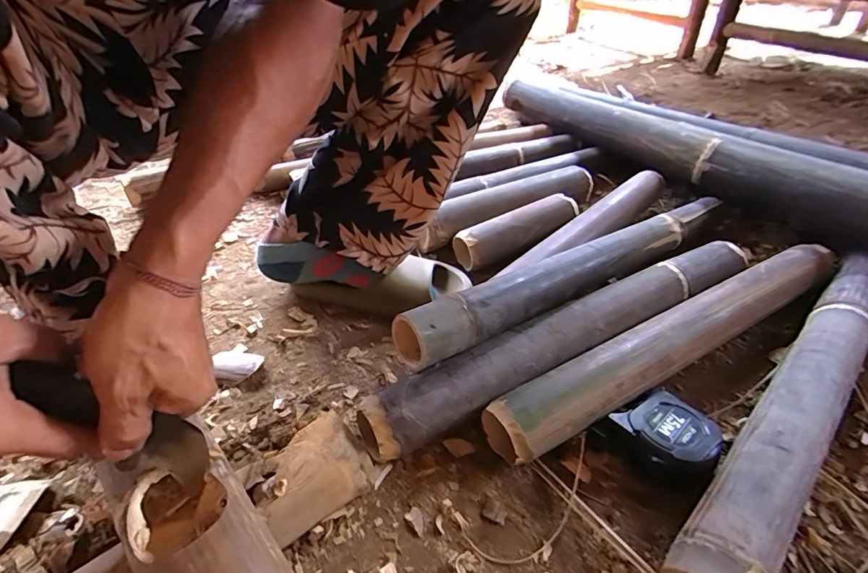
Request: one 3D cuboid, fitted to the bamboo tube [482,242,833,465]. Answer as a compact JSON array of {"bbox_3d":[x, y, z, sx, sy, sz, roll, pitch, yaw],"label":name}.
[{"bbox_3d":[0.293,0.058,0.520,0.543,0.072,0.063,-20,44,-24],"label":"bamboo tube"}]

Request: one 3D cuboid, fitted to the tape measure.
[{"bbox_3d":[0.214,0.138,0.416,0.071,0.037,0.072,-24,46,-27],"label":"tape measure"}]

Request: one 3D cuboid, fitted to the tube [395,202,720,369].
[{"bbox_3d":[0.198,-0.034,0.546,0.545,0.048,0.060,-23,45,-27],"label":"tube"}]

